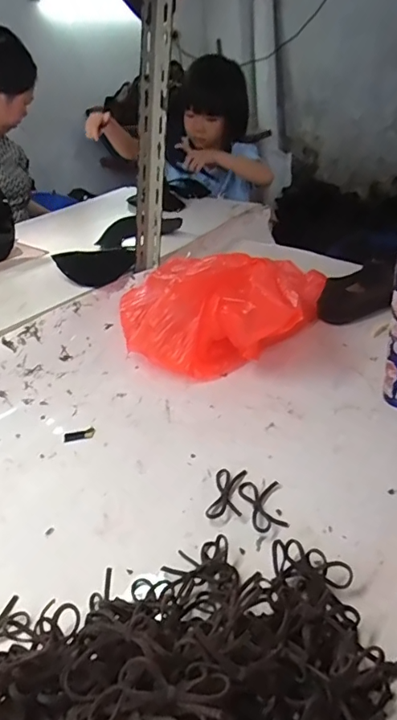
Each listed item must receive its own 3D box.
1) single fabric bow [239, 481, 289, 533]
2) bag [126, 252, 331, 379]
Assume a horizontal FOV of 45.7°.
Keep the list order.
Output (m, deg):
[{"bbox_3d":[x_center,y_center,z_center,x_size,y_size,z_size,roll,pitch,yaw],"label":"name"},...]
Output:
[{"bbox_3d":[0.068,0.153,0.503,0.043,0.004,0.069,-6,32,1],"label":"single fabric bow"},{"bbox_3d":[0.008,-0.065,0.723,0.328,0.163,0.147,16,39,32],"label":"bag"}]

